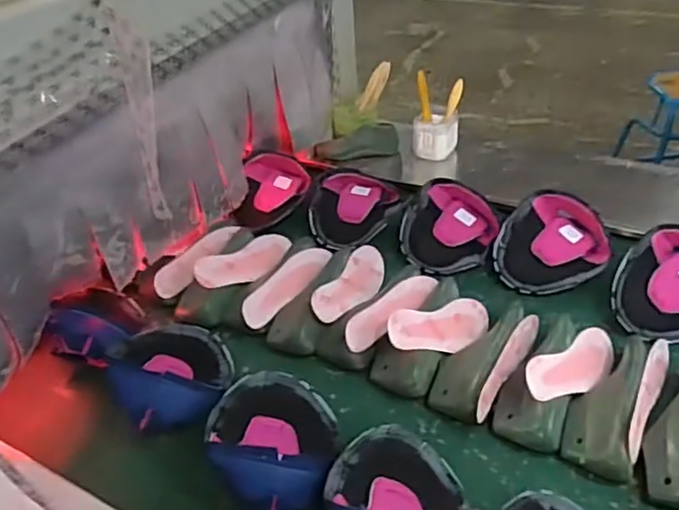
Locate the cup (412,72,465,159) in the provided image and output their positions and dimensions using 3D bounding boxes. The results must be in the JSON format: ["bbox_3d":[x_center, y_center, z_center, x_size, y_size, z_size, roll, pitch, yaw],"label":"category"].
[{"bbox_3d":[0.203,-0.291,1.255,0.095,0.148,0.119,6,39,10],"label":"cup"}]

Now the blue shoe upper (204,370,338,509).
[{"bbox_3d":[-0.079,0.216,0.741,0.145,0.070,0.208,1,39,5],"label":"blue shoe upper"}]

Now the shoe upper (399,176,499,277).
[{"bbox_3d":[0.180,-0.042,1.045,0.178,0.068,0.168,-39,66,-21],"label":"shoe upper"}]

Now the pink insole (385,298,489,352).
[{"bbox_3d":[0.144,0.100,0.841,0.212,0.013,0.067,-2,67,-44],"label":"pink insole"}]

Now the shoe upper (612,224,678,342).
[{"bbox_3d":[0.484,0.047,0.879,0.184,0.077,0.155,-33,48,-32],"label":"shoe upper"}]

